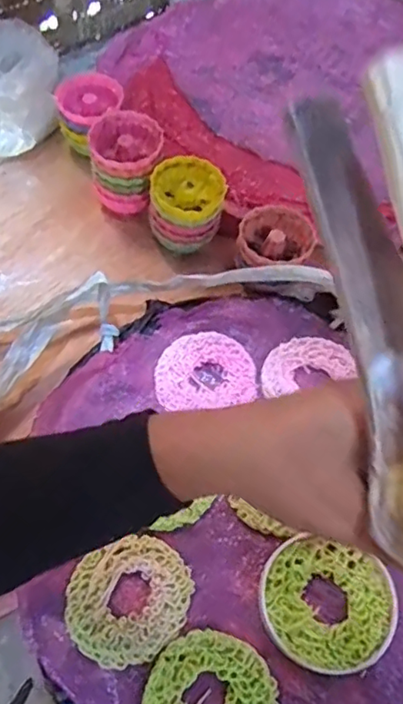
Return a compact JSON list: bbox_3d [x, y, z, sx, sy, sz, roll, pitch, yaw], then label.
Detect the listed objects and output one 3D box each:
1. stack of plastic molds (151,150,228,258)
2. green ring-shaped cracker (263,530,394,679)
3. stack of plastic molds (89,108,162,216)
[{"bbox_3d":[-0.014,-0.125,0.521,0.062,0.067,0.067,1,59,-4],"label":"stack of plastic molds"},{"bbox_3d":[0.082,0.167,0.389,0.086,0.011,0.078,13,59,4],"label":"green ring-shaped cracker"},{"bbox_3d":[-0.066,-0.164,0.534,0.058,0.076,0.068,2,59,-3],"label":"stack of plastic molds"}]

